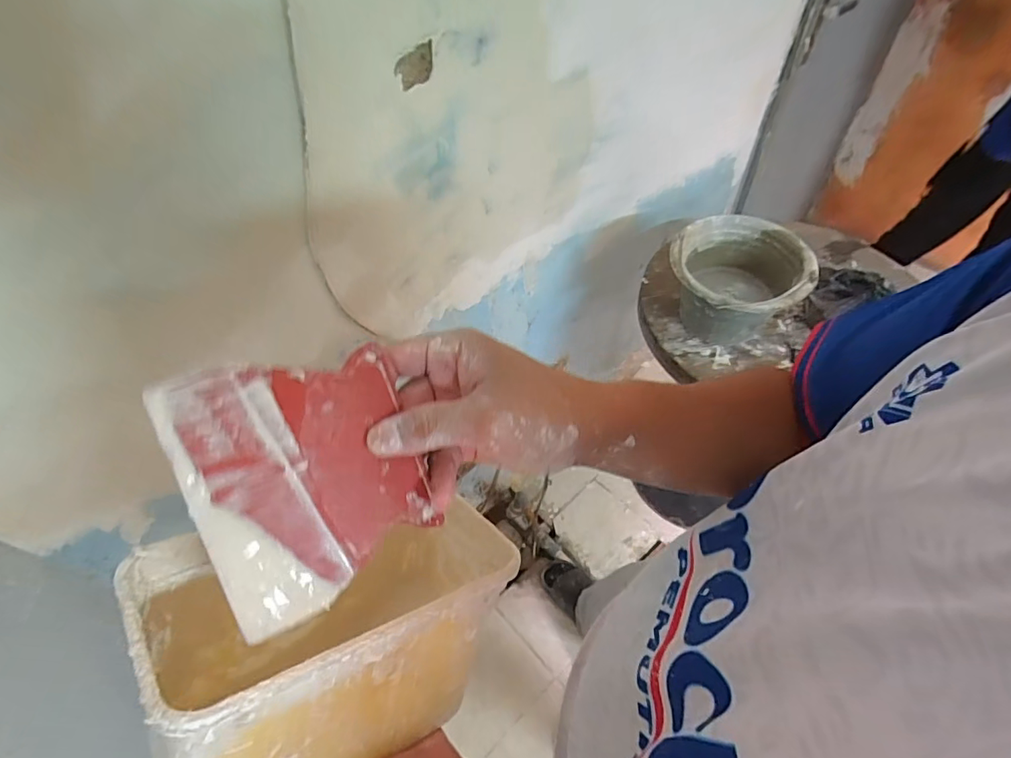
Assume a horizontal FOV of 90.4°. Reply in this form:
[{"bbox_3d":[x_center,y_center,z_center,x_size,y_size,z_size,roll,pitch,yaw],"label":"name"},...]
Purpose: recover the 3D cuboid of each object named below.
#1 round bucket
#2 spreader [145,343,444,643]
[{"bbox_3d":[0.434,-0.172,0.970,0.234,0.171,0.254,-2,52,3],"label":"round bucket"},{"bbox_3d":[-0.095,0.047,0.249,0.102,0.005,0.121,-21,94,-28],"label":"spreader"}]

